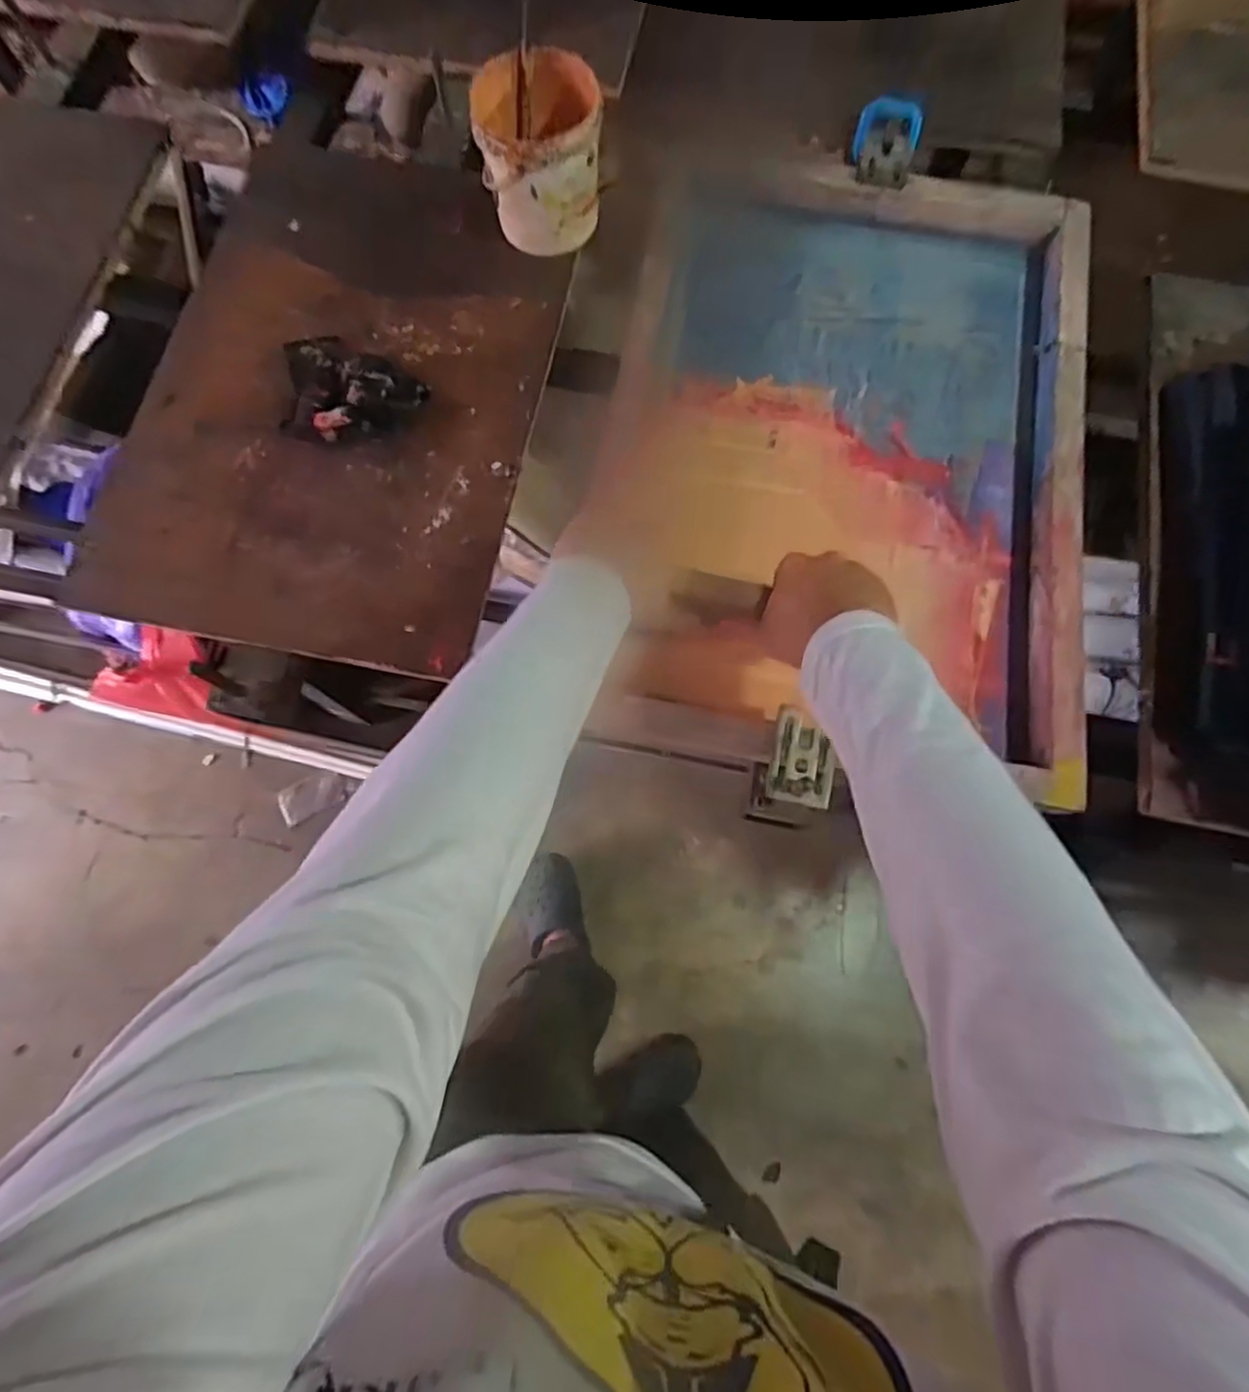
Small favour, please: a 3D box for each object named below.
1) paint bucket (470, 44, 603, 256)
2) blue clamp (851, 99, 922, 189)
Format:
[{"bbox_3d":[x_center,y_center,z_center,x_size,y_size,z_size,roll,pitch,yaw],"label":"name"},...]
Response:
[{"bbox_3d":[-0.086,-0.550,0.717,0.122,0.122,0.130,-11,75,-5],"label":"paint bucket"},{"bbox_3d":[0.293,-0.619,0.773,0.068,0.039,0.114,16,74,3],"label":"blue clamp"}]

